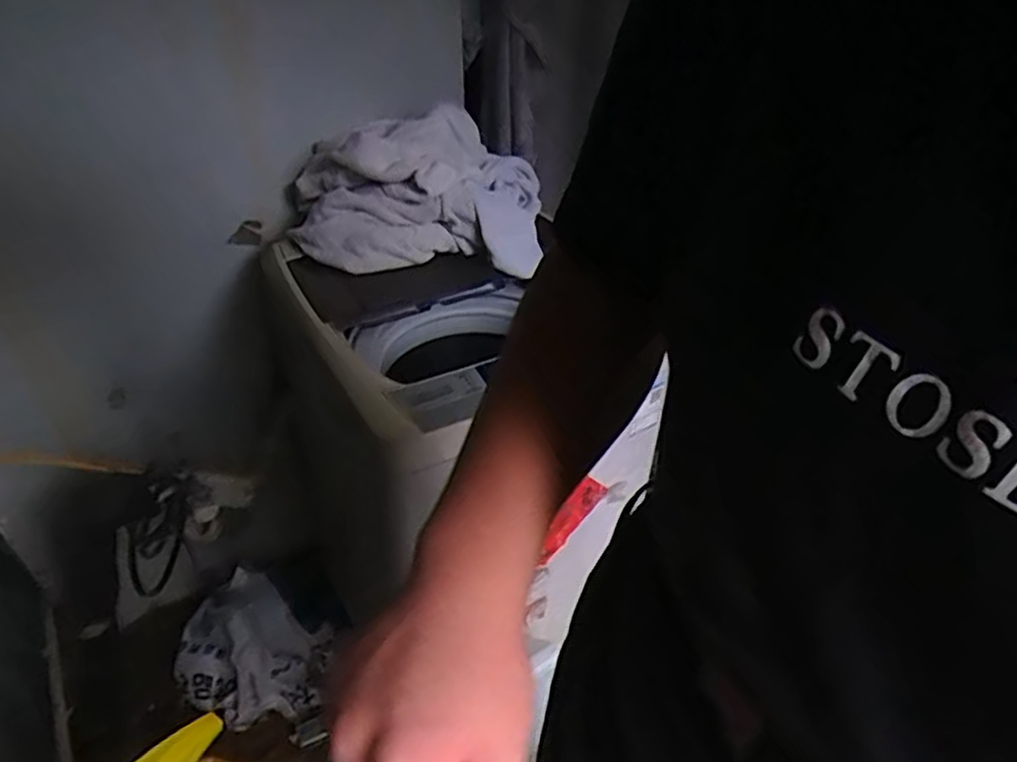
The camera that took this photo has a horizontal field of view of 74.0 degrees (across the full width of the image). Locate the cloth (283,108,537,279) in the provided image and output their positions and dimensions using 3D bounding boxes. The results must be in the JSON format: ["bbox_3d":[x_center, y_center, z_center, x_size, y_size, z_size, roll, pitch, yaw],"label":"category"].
[{"bbox_3d":[-0.158,-0.319,1.136,0.406,0.205,0.268,-7,39,-9],"label":"cloth"}]

